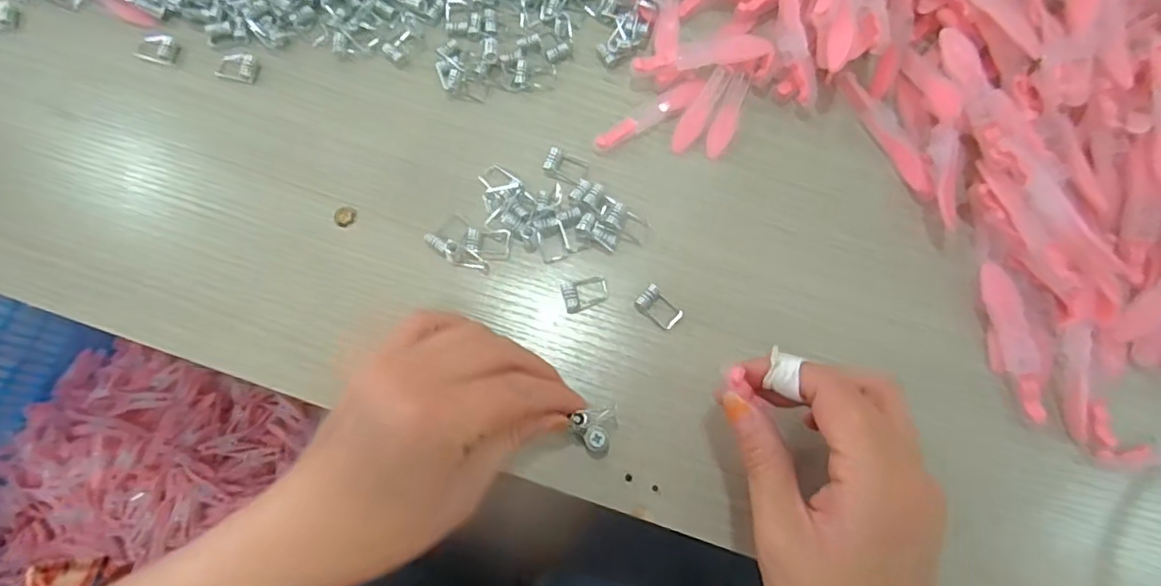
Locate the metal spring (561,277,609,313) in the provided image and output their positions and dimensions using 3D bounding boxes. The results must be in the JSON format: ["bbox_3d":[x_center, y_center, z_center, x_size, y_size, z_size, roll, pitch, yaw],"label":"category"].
[{"bbox_3d":[0.003,0.000,0.307,0.024,0.004,0.017,-14,74,-6],"label":"metal spring"}]

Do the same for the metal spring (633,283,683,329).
[{"bbox_3d":[0.041,0.008,0.306,0.023,0.009,0.015,41,76,10],"label":"metal spring"}]

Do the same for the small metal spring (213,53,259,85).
[{"bbox_3d":[-0.196,-0.129,0.337,0.024,0.008,0.015,13,73,3],"label":"small metal spring"}]

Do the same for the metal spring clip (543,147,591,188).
[{"bbox_3d":[-0.006,-0.069,0.326,0.028,0.009,0.016,29,74,7],"label":"metal spring clip"}]

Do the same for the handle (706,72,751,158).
[{"bbox_3d":[0.083,-0.100,0.334,0.014,0.009,0.051,23,79,6],"label":"handle"}]

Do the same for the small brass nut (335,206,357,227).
[{"bbox_3d":[-0.126,-0.041,0.316,0.011,0.004,0.011,0,73,-1],"label":"small brass nut"}]

